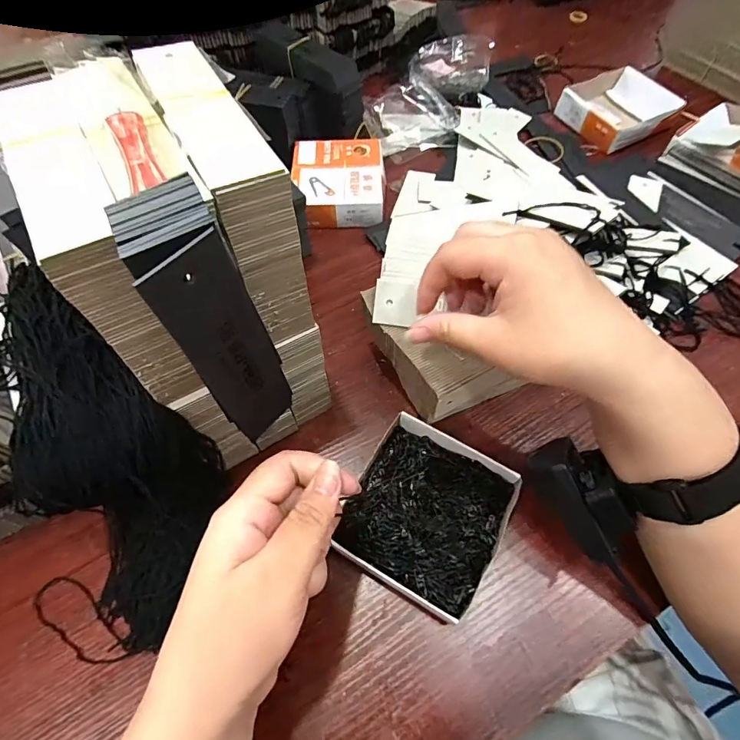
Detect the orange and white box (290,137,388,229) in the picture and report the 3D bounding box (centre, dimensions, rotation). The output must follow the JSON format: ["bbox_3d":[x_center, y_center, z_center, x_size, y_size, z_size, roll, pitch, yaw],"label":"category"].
[{"bbox_3d":[-0.033,-0.207,0.477,0.096,0.026,0.115,-3,60,-1],"label":"orange and white box"}]

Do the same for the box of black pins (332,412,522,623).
[{"bbox_3d":[0.040,0.097,0.303,0.100,0.021,0.110,27,64,15],"label":"box of black pins"}]

